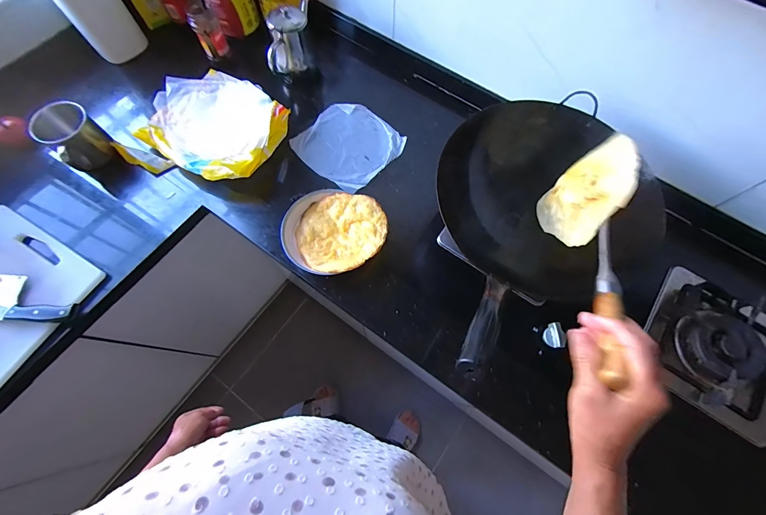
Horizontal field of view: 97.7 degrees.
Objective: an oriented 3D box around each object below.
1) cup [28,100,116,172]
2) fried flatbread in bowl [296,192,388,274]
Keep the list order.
[{"bbox_3d":[-0.655,-0.257,0.715,0.104,0.106,0.102,1,70,-2],"label":"cup"},{"bbox_3d":[-0.085,-0.048,0.672,0.173,0.046,0.165,1,70,-2],"label":"fried flatbread in bowl"}]

